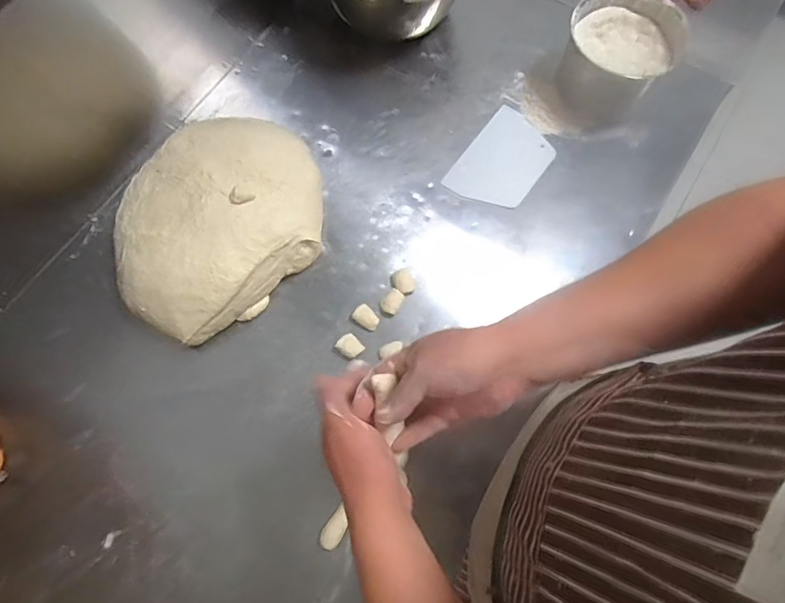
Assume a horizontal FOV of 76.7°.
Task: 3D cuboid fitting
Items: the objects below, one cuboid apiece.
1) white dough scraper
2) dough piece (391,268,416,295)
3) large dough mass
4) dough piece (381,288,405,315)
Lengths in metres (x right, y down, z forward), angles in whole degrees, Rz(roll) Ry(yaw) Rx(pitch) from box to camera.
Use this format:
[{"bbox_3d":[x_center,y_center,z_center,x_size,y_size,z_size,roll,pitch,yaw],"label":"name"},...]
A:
[{"bbox_3d":[0.184,-0.231,0.819,0.123,0.005,0.184,35,74,12],"label":"white dough scraper"},{"bbox_3d":[0.015,-0.027,0.740,0.032,0.015,0.043,-24,72,-8],"label":"dough piece"},{"bbox_3d":[-0.258,-0.125,0.736,0.326,0.101,0.267,-44,77,-13],"label":"large dough mass"},{"bbox_3d":[0.001,0.002,0.728,0.027,0.015,0.036,38,75,13],"label":"dough piece"}]

